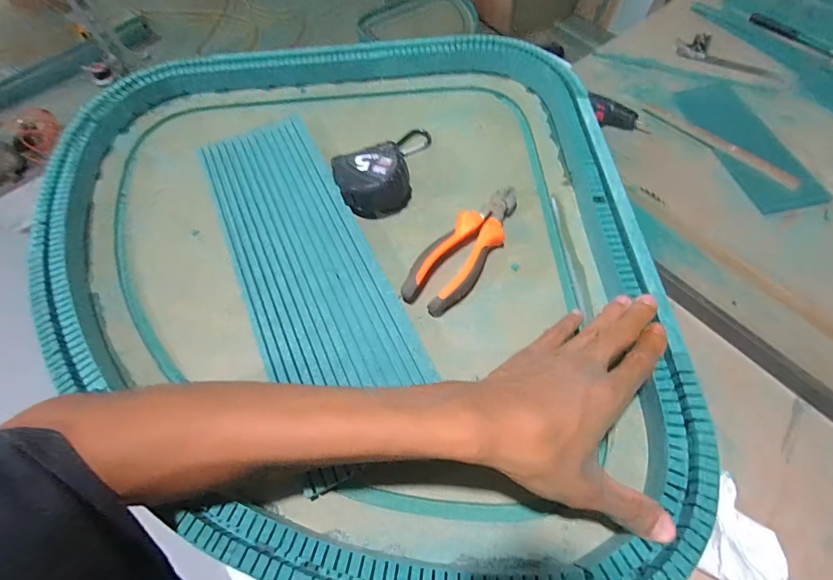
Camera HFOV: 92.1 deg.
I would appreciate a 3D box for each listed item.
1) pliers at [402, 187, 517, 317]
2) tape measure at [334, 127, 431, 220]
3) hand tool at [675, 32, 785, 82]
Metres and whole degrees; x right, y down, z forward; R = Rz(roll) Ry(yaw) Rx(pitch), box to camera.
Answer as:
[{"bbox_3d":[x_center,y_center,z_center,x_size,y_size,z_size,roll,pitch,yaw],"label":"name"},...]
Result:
[{"bbox_3d":[0.050,-0.043,0.378,0.049,0.026,0.155,33,68,19],"label":"pliers"},{"bbox_3d":[-0.036,-0.139,0.427,0.074,0.046,0.130,14,63,11],"label":"tape measure"},{"bbox_3d":[0.855,-0.636,1.087,0.291,0.032,0.078,25,66,16],"label":"hand tool"}]

